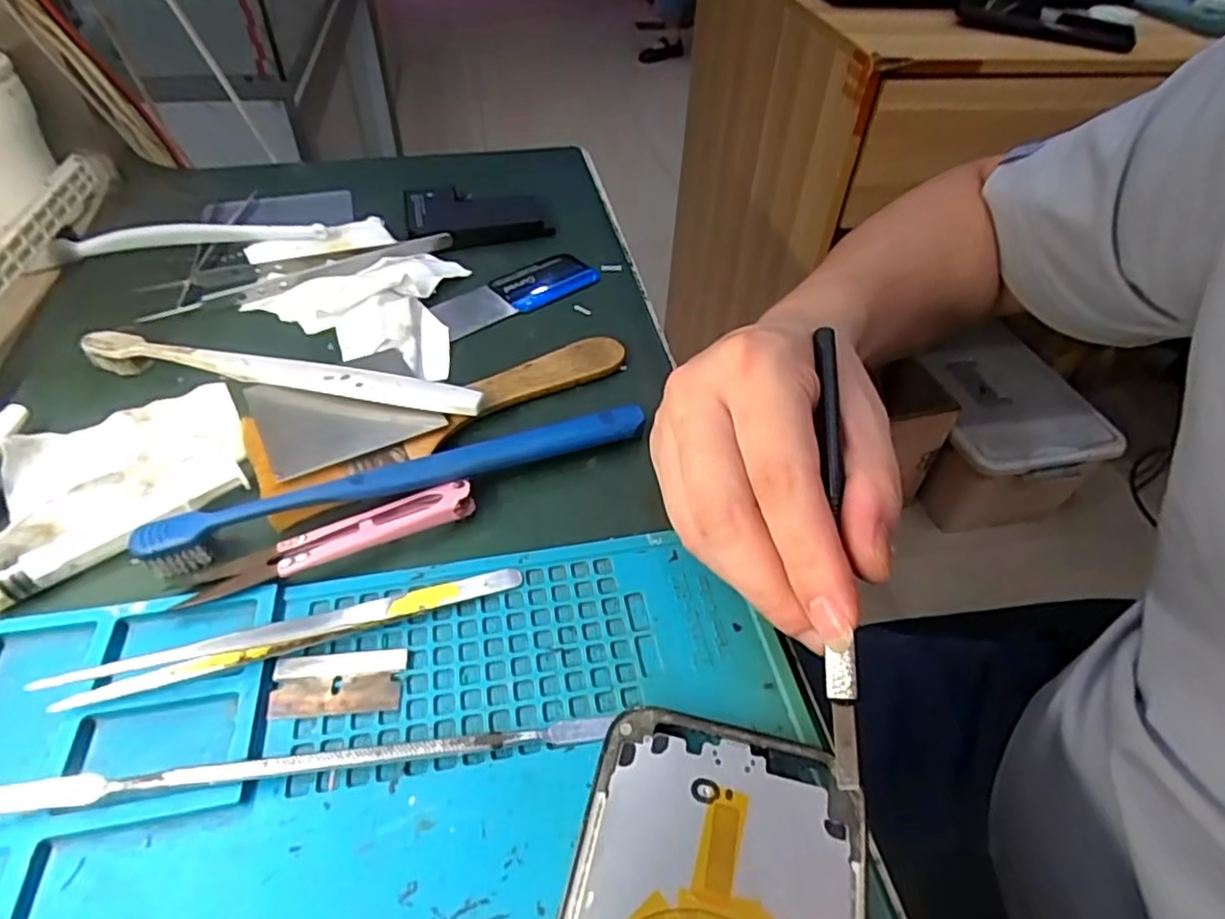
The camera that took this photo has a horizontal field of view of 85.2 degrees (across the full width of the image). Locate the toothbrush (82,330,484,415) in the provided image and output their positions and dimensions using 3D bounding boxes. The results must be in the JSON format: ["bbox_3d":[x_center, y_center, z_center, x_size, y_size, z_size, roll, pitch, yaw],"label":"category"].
[{"bbox_3d":[-0.145,-0.036,0.291,0.182,0.016,0.014,10,47,7],"label":"toothbrush"}]

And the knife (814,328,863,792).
[{"bbox_3d":[0.066,0.024,0.200,0.008,0.006,0.135,3,71,1],"label":"knife"}]

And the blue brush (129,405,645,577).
[{"bbox_3d":[-0.074,0.007,0.252,0.183,0.013,0.013,-15,49,-16],"label":"blue brush"}]

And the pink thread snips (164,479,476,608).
[{"bbox_3d":[-0.099,0.028,0.235,0.099,0.009,0.021,-16,49,-17],"label":"pink thread snips"}]

